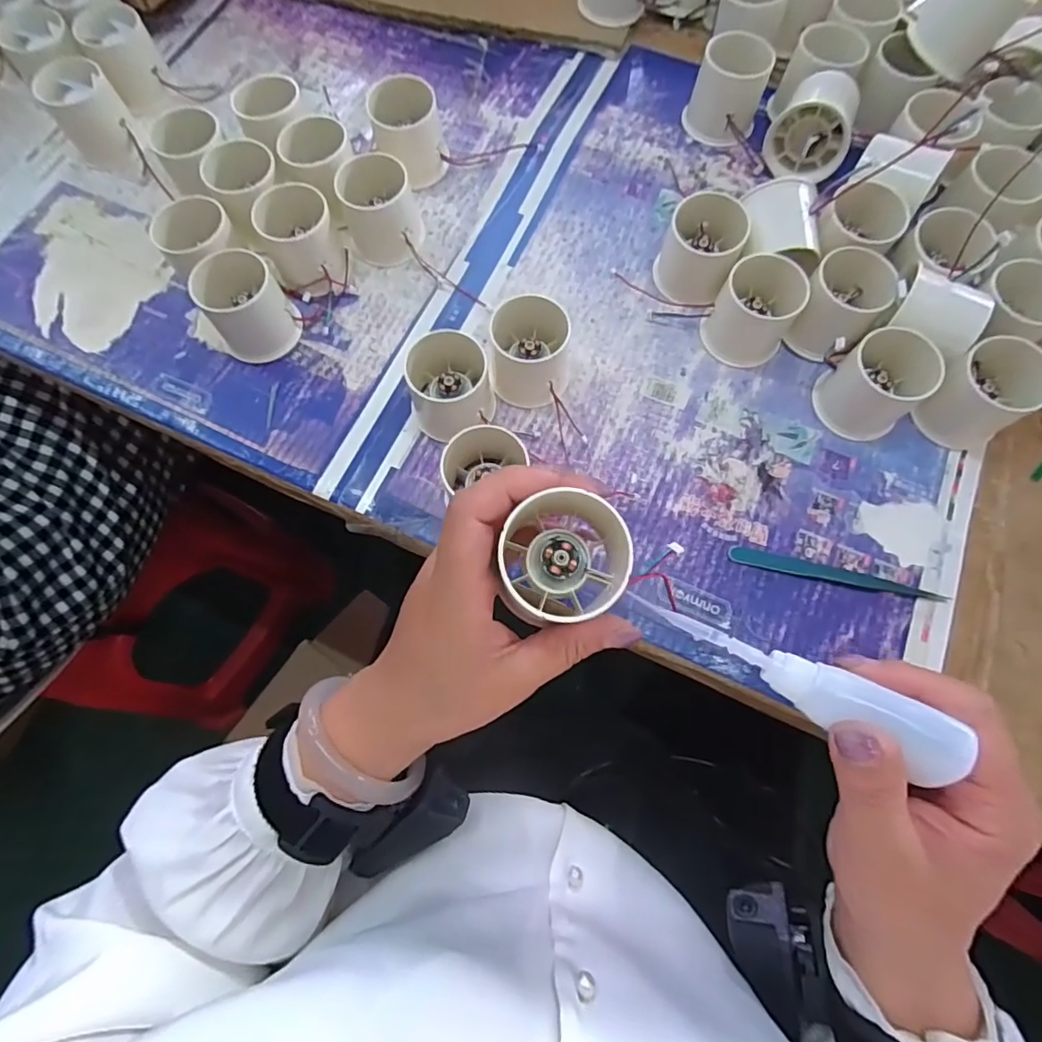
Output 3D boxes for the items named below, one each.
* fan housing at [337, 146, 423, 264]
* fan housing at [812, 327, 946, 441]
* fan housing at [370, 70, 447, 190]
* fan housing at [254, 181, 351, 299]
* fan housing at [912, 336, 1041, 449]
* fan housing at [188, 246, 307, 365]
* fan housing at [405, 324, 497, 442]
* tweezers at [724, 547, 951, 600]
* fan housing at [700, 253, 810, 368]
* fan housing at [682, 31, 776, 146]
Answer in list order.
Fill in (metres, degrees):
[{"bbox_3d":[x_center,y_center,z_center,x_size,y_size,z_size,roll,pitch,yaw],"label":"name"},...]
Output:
[{"bbox_3d":[-0.103,-0.224,0.391,0.055,0.052,0.048,-15,74,-3],"label":"fan housing"},{"bbox_3d":[0.231,-0.089,0.348,0.059,0.047,0.053,-39,77,-10],"label":"fan housing"},{"bbox_3d":[-0.085,-0.293,0.410,0.048,0.051,0.053,-16,74,-4],"label":"fan housing"},{"bbox_3d":[-0.156,-0.198,0.386,0.053,0.046,0.062,-30,76,-7],"label":"fan housing"},{"bbox_3d":[0.293,-0.081,0.342,0.058,0.050,0.051,-30,76,-8],"label":"fan housing"},{"bbox_3d":[-0.188,-0.147,0.368,0.055,0.047,0.057,0,74,1],"label":"fan housing"},{"bbox_3d":[-0.046,-0.090,0.354,0.054,0.046,0.056,0,74,1],"label":"fan housing"},{"bbox_3d":[0.194,0.033,0.336,0.126,0.004,0.010,12,74,4],"label":"tweezers"},{"bbox_3d":[0.159,-0.143,0.368,0.054,0.045,0.057,0,74,1],"label":"fan housing"},{"bbox_3d":[0.158,-0.327,0.412,0.052,0.051,0.043,18,75,6],"label":"fan housing"}]

